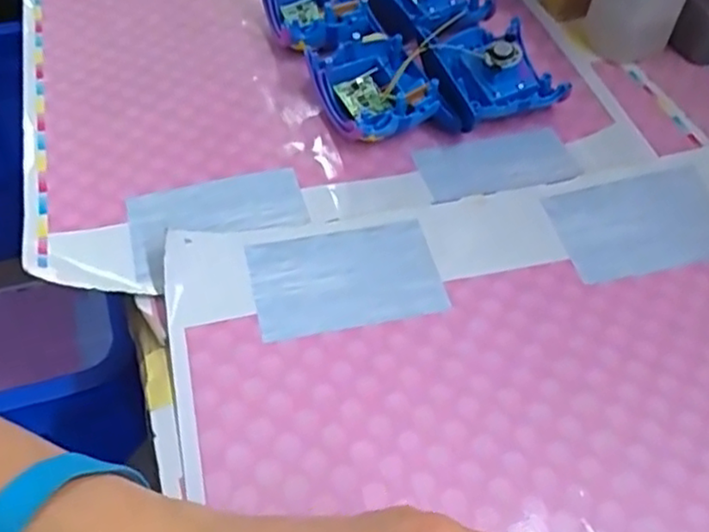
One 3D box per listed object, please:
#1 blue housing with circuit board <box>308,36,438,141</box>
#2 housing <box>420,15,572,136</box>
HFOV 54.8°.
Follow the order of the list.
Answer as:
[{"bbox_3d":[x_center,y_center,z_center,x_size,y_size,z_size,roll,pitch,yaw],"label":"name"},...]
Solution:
[{"bbox_3d":[0.014,-0.123,0.486,0.074,0.039,0.091,-21,54,-19],"label":"blue housing with circuit board"},{"bbox_3d":[0.088,-0.139,0.501,0.096,0.043,0.091,-15,52,-14],"label":"housing"}]

